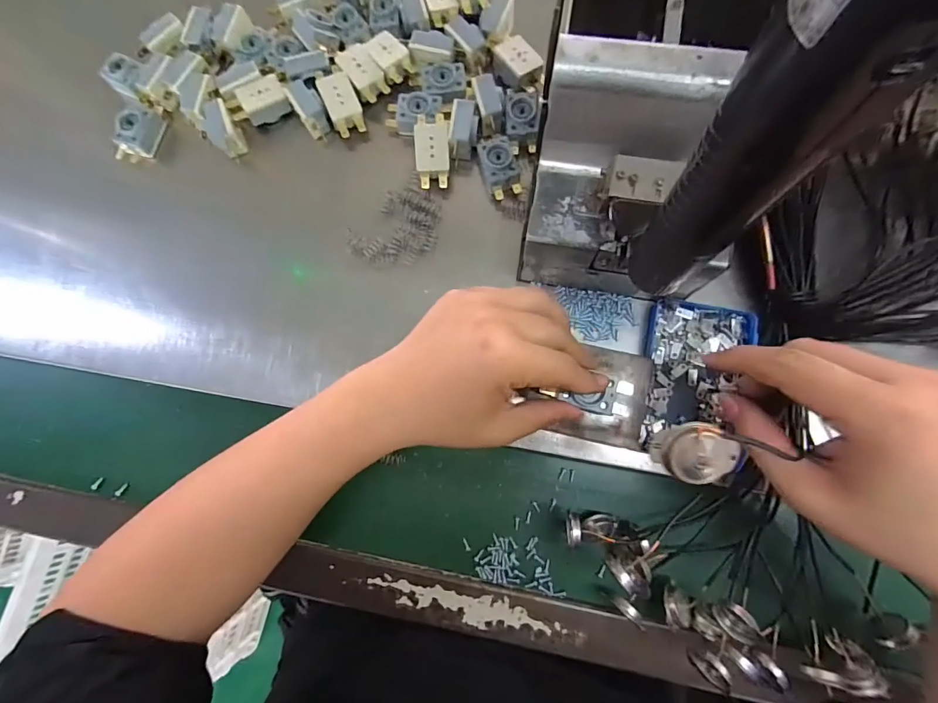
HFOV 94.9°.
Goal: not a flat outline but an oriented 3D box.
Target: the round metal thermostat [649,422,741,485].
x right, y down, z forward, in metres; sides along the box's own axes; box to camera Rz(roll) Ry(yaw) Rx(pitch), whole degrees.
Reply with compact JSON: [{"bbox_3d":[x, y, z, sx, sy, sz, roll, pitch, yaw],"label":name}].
[{"bbox_3d":[0.095,0.042,0.179,0.033,0.011,0.024,6,86,6],"label":"round metal thermostat"}]

